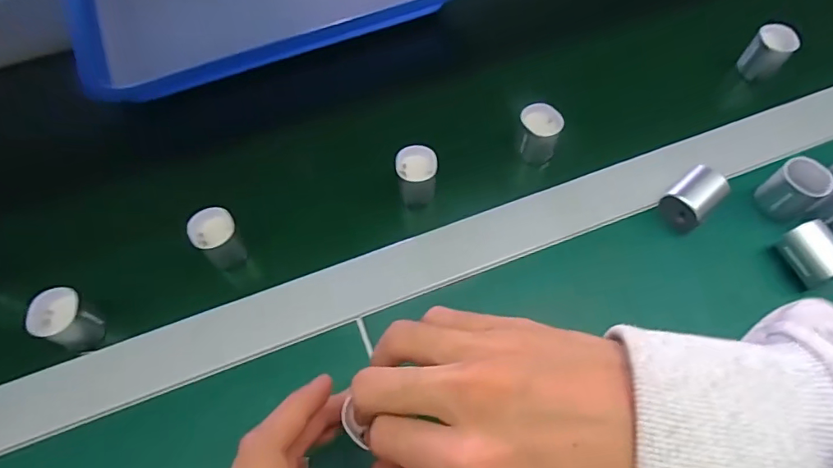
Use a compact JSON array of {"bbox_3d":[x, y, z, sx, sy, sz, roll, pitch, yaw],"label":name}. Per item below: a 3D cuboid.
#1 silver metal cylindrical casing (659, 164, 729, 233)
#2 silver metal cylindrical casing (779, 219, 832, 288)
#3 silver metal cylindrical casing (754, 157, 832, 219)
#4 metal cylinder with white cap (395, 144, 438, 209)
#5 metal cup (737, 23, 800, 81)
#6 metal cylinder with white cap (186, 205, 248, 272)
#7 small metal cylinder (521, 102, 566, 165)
[{"bbox_3d":[0.191,-0.024,0.347,0.041,0.023,0.028,-38,69,-17],"label":"silver metal cylindrical casing"},{"bbox_3d":[0.258,0.013,0.327,0.023,0.025,0.037,-20,64,-9],"label":"silver metal cylindrical casing"},{"bbox_3d":[0.259,-0.032,0.345,0.026,0.032,0.030,-25,65,-11],"label":"silver metal cylindrical casing"},{"bbox_3d":[0.000,-0.042,0.370,0.028,0.047,0.024,-7,63,-3],"label":"metal cylinder with white cap"},{"bbox_3d":[0.295,-0.152,0.421,0.031,0.035,0.031,0,63,1],"label":"metal cup"},{"bbox_3d":[-0.135,0.003,0.347,0.029,0.043,0.026,-35,68,-15],"label":"metal cylinder with white cap"},{"bbox_3d":[0.094,-0.077,0.386,0.031,0.034,0.030,0,63,1],"label":"small metal cylinder"}]

